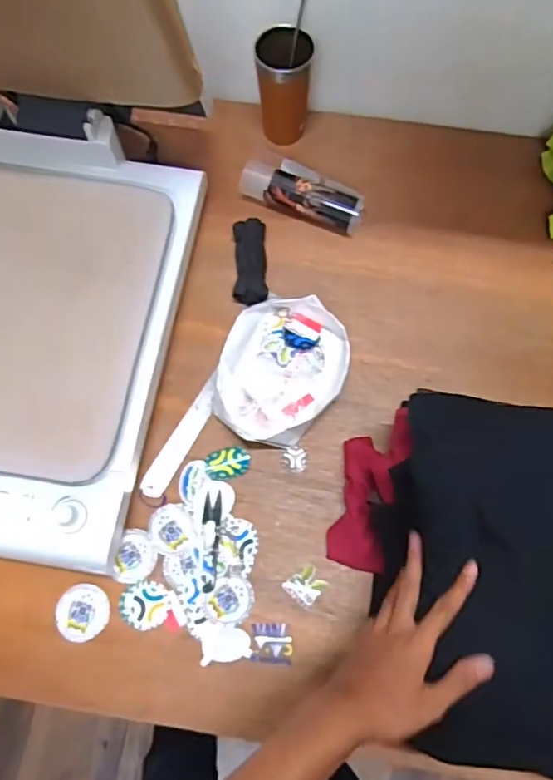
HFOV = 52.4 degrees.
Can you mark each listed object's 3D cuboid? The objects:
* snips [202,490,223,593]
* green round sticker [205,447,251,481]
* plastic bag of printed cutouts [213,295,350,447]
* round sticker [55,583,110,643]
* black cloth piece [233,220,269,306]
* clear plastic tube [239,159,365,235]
[{"bbox_3d":[-0.082,0.187,0.695,0.023,0.006,0.117,4,70,0],"label":"snips"},{"bbox_3d":[-0.062,0.094,0.721,0.058,0.004,0.039,-12,77,-2],"label":"green round sticker"},{"bbox_3d":[0.007,-0.026,0.743,0.156,0.047,0.198,17,71,4],"label":"plastic bag of printed cutouts"},{"bbox_3d":[-0.232,0.266,0.672,0.062,0.005,0.063,1,71,-4],"label":"round sticker"},{"bbox_3d":[-0.037,-0.182,0.805,0.048,0.031,0.136,-1,70,-2],"label":"black cloth piece"},{"bbox_3d":[0.038,-0.290,0.835,0.182,0.055,0.073,25,72,7],"label":"clear plastic tube"}]

